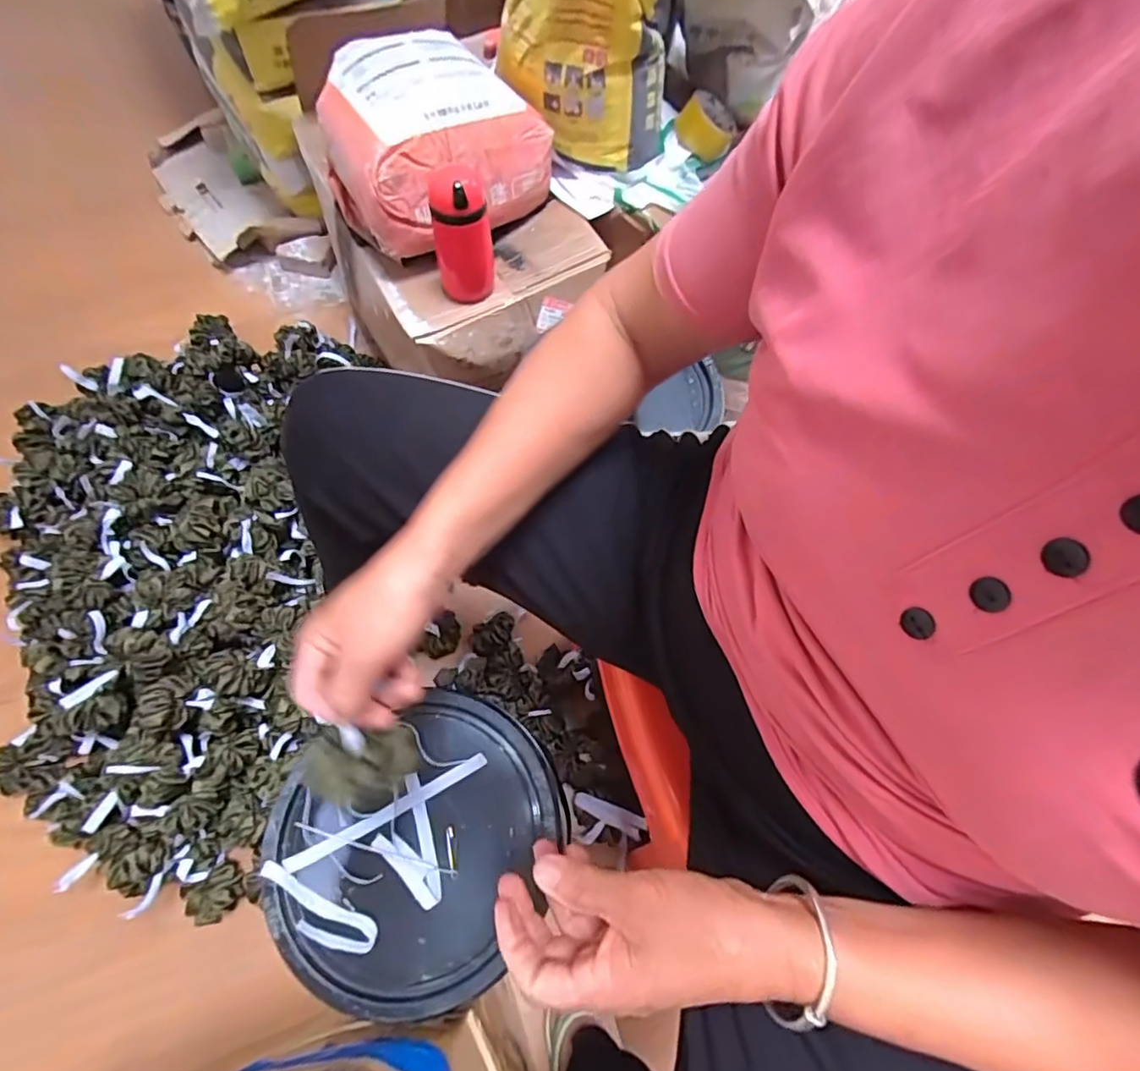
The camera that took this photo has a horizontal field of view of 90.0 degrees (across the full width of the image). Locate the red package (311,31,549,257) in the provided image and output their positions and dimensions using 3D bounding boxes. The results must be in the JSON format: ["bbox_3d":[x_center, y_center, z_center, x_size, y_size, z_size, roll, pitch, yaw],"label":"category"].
[{"bbox_3d":[-0.174,-0.506,0.737,0.258,0.164,0.189,-32,73,-14],"label":"red package"}]

